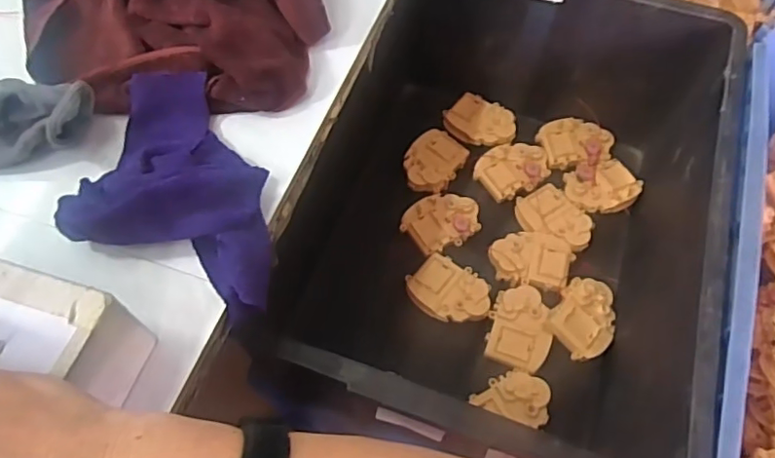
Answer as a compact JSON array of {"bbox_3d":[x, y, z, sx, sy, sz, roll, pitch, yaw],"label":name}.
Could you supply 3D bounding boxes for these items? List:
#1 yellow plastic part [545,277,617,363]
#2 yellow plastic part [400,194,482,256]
[{"bbox_3d":[0.229,0.099,0.649,0.069,0.020,0.099,31,65,16],"label":"yellow plastic part"},{"bbox_3d":[0.069,-0.013,0.715,0.095,0.011,0.072,-33,66,-17],"label":"yellow plastic part"}]

